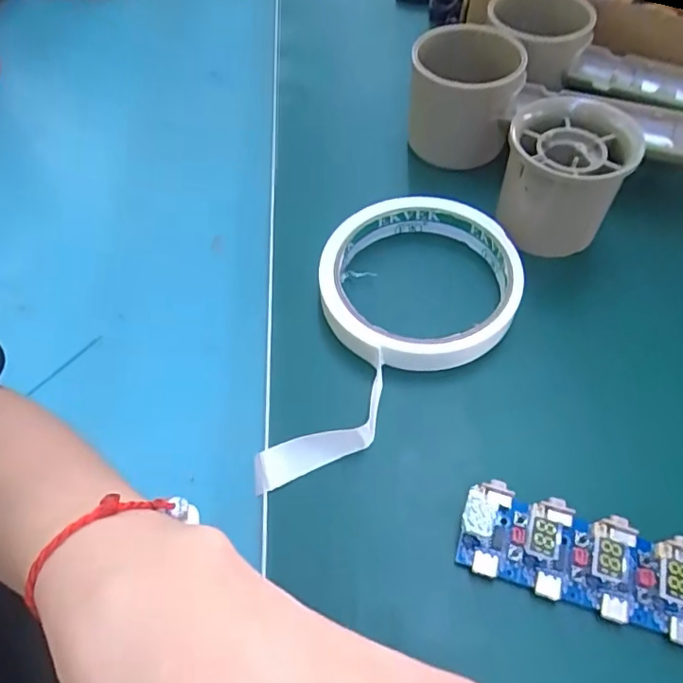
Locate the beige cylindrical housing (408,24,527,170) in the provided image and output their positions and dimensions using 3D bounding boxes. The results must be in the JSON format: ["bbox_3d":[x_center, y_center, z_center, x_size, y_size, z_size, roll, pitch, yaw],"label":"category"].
[{"bbox_3d":[0.066,-0.131,0.299,0.056,0.055,0.058,7,57,9],"label":"beige cylindrical housing"}]

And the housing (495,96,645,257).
[{"bbox_3d":[0.106,-0.077,0.269,0.055,0.060,0.045,12,58,9],"label":"housing"}]

